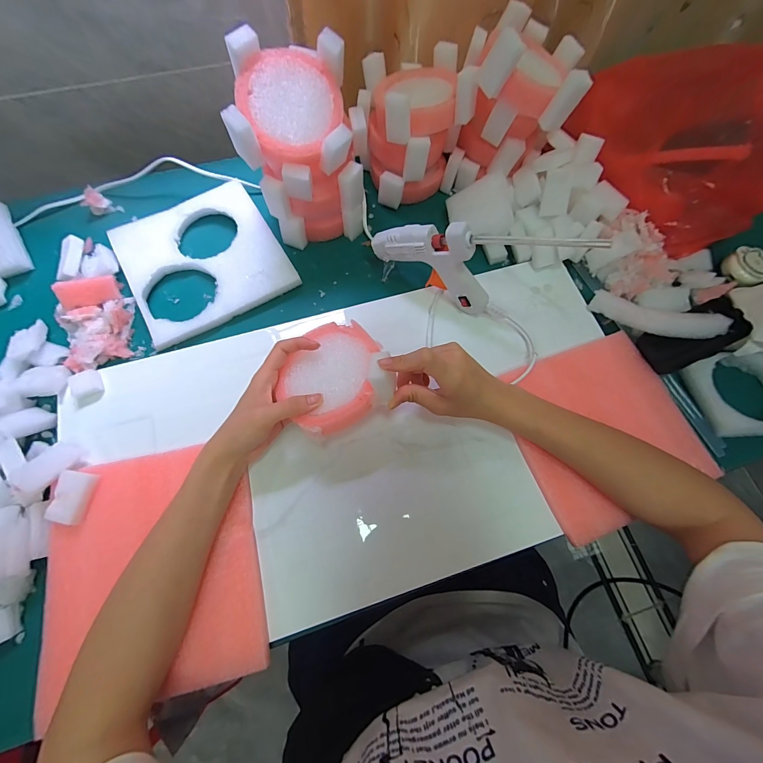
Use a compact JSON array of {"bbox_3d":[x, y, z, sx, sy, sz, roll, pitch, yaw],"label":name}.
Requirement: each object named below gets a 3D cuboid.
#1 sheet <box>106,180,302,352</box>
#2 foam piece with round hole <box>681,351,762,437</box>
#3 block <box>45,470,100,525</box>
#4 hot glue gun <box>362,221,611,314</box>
[{"bbox_3d":[-0.218,-0.154,0.420,0.174,0.022,0.186,-30,73,-11],"label":"sheet"},{"bbox_3d":[0.393,0.012,0.371,0.097,0.027,0.090,0,70,-1],"label":"foam piece with round hole"},{"bbox_3d":[-0.276,0.103,0.310,0.027,0.010,0.043,12,70,3],"label":"block"},{"bbox_3d":[0.081,-0.122,0.352,0.198,0.131,0.029,24,71,7],"label":"hot glue gun"}]

